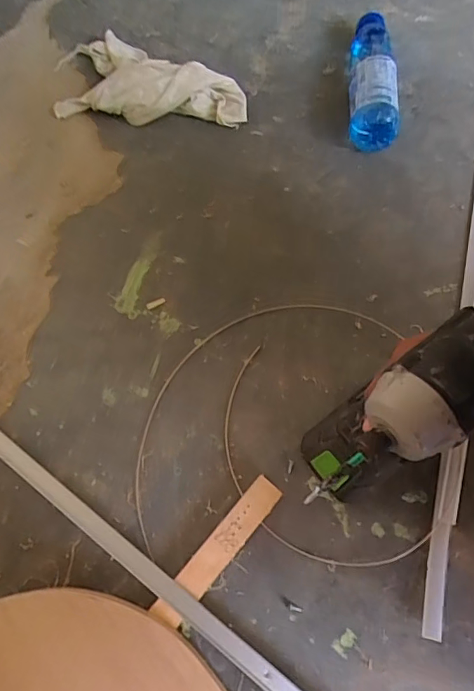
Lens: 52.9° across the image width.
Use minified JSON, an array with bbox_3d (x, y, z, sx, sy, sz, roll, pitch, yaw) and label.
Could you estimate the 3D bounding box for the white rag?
[{"bbox_3d":[-0.120,-0.364,0.648,0.275,0.046,0.133,9,69,3],"label":"white rag"}]

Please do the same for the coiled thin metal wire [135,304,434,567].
[{"bbox_3d":[0.046,0.081,0.506,0.291,0.006,0.273,2,69,0],"label":"coiled thin metal wire"}]

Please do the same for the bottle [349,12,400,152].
[{"bbox_3d":[0.182,-0.361,0.643,0.061,0.058,0.208,4,69,1],"label":"bottle"}]

